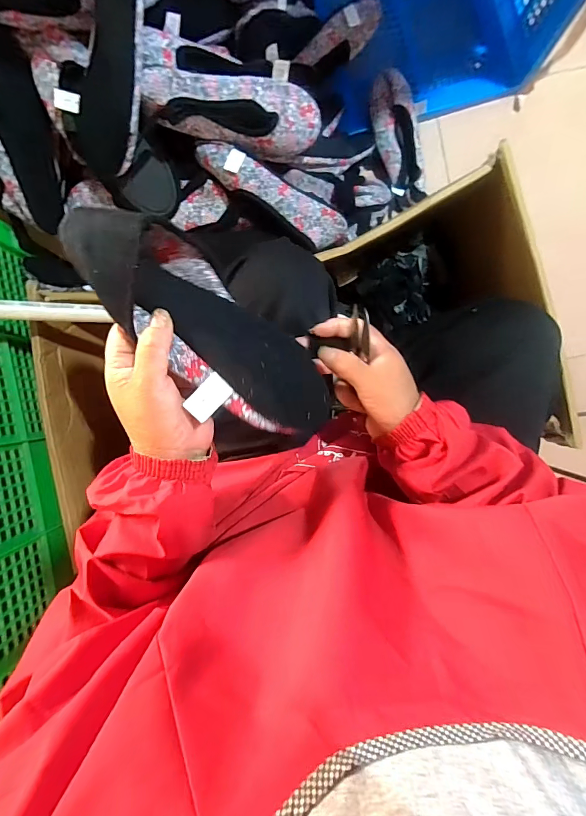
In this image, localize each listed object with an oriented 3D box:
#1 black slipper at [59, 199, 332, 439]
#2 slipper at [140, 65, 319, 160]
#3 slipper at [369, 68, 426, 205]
[{"bbox_3d":[-0.072,-0.072,0.326,0.253,0.079,0.082,43,93,-3],"label":"black slipper"},{"bbox_3d":[-0.080,-0.417,0.559,0.253,0.075,0.065,-7,92,-24],"label":"slipper"},{"bbox_3d":[0.214,-0.536,0.788,0.091,0.060,0.252,-10,92,2],"label":"slipper"}]

